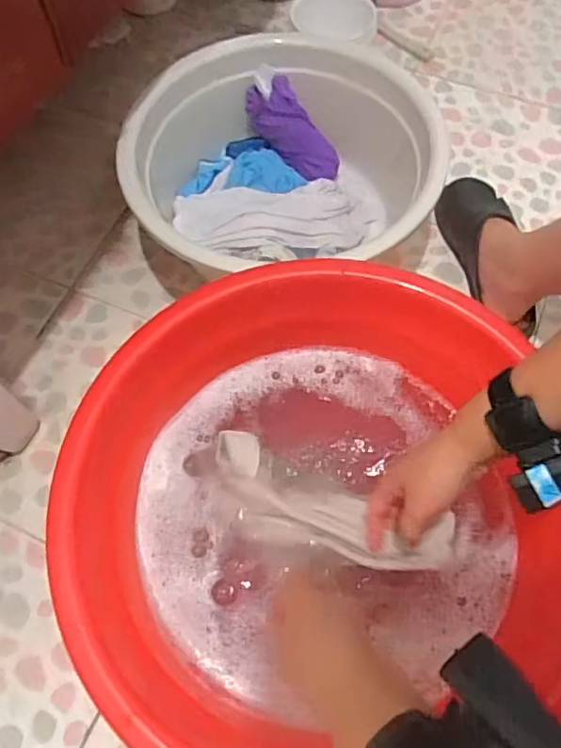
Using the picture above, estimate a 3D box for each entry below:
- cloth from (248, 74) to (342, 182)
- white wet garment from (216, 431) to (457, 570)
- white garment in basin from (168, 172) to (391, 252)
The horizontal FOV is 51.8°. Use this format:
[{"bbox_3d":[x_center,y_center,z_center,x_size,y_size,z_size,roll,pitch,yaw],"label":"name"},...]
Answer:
[{"bbox_3d":[0.018,-0.327,0.783,0.071,0.024,0.151,-42,104,11],"label":"cloth"},{"bbox_3d":[0.043,0.137,0.575,0.252,0.030,0.094,17,68,15],"label":"white wet garment"},{"bbox_3d":[0.001,-0.207,0.763,0.270,0.033,0.116,-10,67,-3],"label":"white garment in basin"}]

